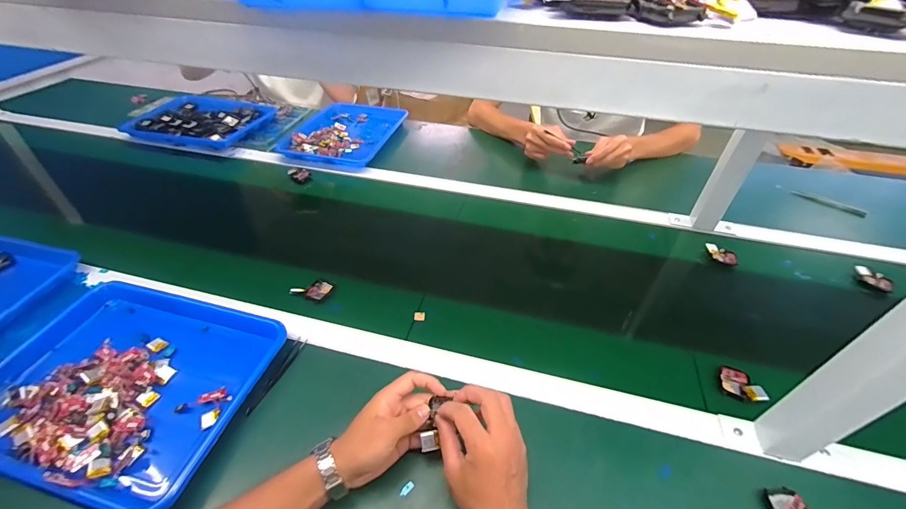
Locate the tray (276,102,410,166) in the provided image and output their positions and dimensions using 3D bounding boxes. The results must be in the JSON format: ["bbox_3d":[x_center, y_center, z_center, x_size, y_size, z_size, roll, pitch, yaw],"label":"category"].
[{"bbox_3d":[-0.287,-0.333,1.063,0.259,0.044,0.332,10,43,9],"label":"tray"}]

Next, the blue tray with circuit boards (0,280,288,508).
[{"bbox_3d":[-0.411,0.156,0.491,0.324,0.035,0.249,11,44,10],"label":"blue tray with circuit boards"}]

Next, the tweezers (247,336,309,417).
[{"bbox_3d":[-0.240,0.163,0.526,0.013,0.011,0.117,16,45,15],"label":"tweezers"}]

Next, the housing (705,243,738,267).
[{"bbox_3d":[0.499,0.000,0.718,0.027,0.020,0.057,-22,48,-23],"label":"housing"}]

